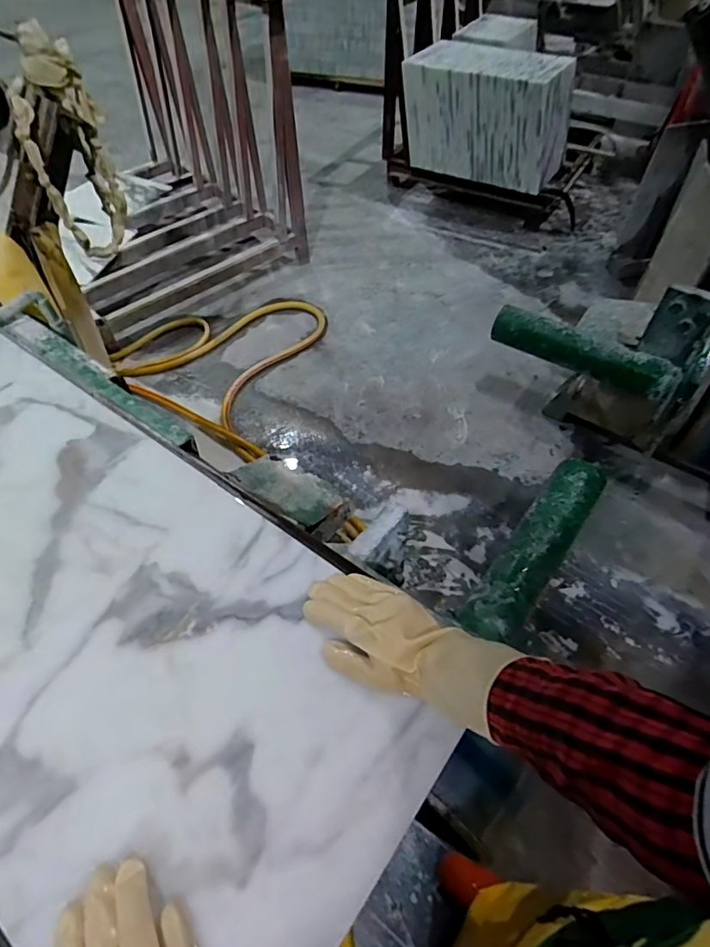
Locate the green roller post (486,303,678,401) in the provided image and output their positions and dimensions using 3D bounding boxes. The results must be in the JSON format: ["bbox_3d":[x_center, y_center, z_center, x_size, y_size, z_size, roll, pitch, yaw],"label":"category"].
[{"bbox_3d":[0.510,-0.278,1.145,0.399,0.076,0.086,28,58,21],"label":"green roller post"}]

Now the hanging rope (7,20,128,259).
[{"bbox_3d":[-0.646,-0.730,1.164,0.168,0.408,0.178,-20,54,-13],"label":"hanging rope"}]

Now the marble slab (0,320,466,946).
[{"bbox_3d":[-0.848,-0.153,0.882,2.134,0.027,0.441,31,60,23],"label":"marble slab"}]

